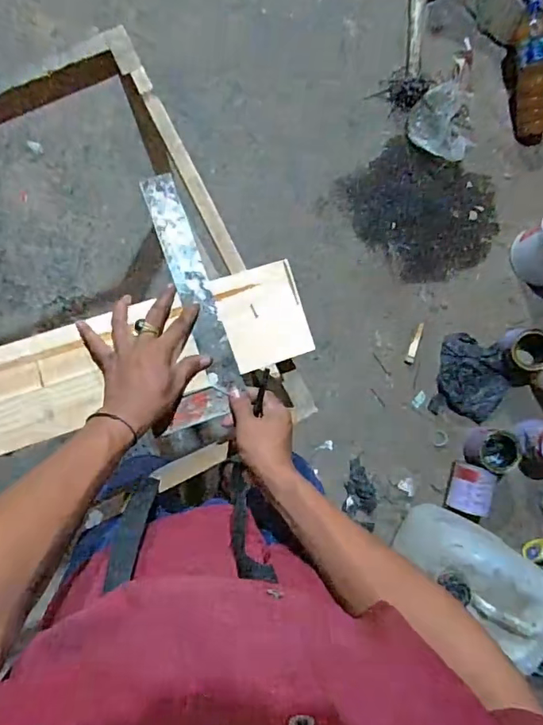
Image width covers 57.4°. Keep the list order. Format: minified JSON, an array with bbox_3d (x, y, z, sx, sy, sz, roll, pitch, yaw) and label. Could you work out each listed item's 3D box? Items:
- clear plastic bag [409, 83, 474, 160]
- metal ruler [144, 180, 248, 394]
[{"bbox_3d":[0.493,-0.681,1.430,0.189,0.032,0.203,-23,114,-6],"label":"clear plastic bag"},{"bbox_3d":[-0.098,-0.097,0.619,0.041,0.007,0.272,-19,91,-7],"label":"metal ruler"}]

